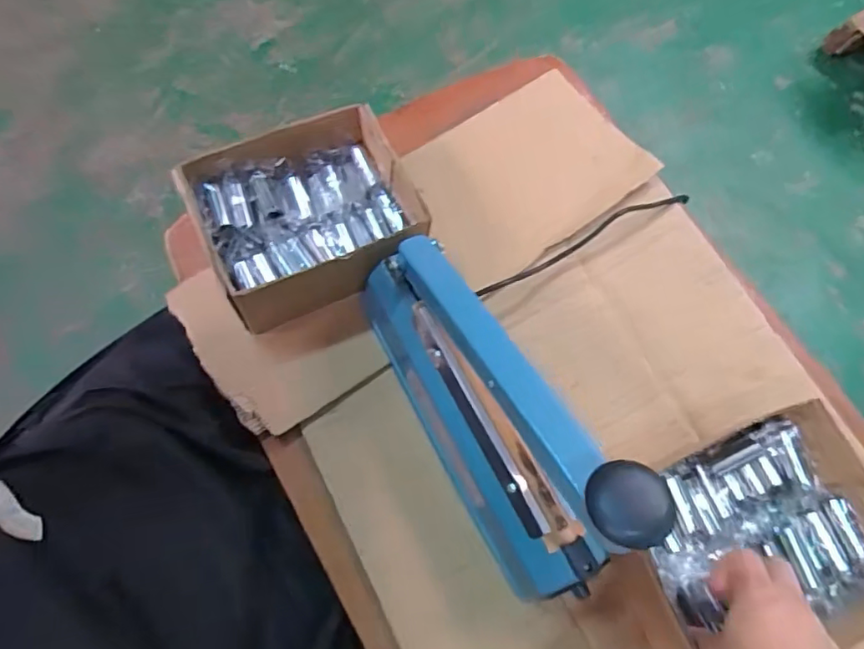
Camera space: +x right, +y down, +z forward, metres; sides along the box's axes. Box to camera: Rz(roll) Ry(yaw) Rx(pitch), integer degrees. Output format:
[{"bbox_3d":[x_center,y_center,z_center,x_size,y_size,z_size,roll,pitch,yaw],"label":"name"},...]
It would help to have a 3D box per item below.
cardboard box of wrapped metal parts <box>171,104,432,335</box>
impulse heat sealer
[{"bbox_3d":[-0.115,-0.100,0.523,0.191,0.072,0.158,-22,73,-12],"label":"cardboard box of wrapped metal parts"},{"bbox_3d":[0.036,0.055,0.412,0.075,0.211,0.287,-27,74,-14],"label":"impulse heat sealer"}]

